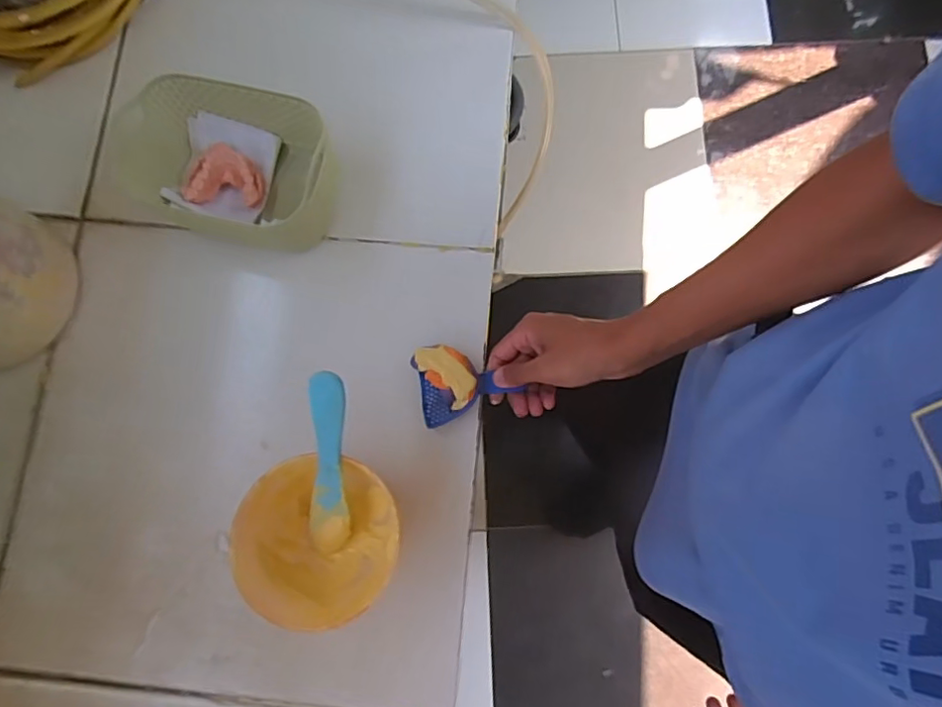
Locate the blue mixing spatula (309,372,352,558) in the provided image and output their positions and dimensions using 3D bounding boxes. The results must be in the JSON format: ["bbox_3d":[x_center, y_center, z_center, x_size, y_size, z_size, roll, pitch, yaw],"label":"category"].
[{"bbox_3d":[-0.105,0.089,0.411,0.029,0.009,0.177,9,122,2],"label":"blue mixing spatula"}]

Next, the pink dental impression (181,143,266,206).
[{"bbox_3d":[-0.223,-0.161,0.506,0.068,0.022,0.050,3,80,1],"label":"pink dental impression"}]

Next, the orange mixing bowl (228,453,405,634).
[{"bbox_3d":[-0.121,0.146,0.438,0.121,0.081,0.114,0,80,0],"label":"orange mixing bowl"}]

